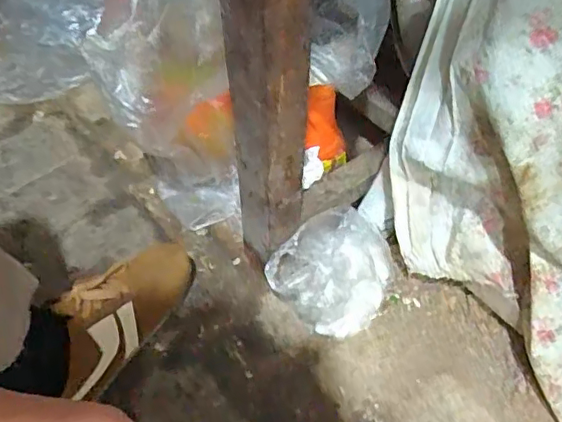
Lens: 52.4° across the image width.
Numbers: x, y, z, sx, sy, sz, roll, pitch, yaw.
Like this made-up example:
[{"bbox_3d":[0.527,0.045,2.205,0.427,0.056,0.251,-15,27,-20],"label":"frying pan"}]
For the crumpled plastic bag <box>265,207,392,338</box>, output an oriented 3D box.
[{"bbox_3d":[0.070,0.074,0.682,0.144,0.118,0.111,-37,63,-22],"label":"crumpled plastic bag"}]

